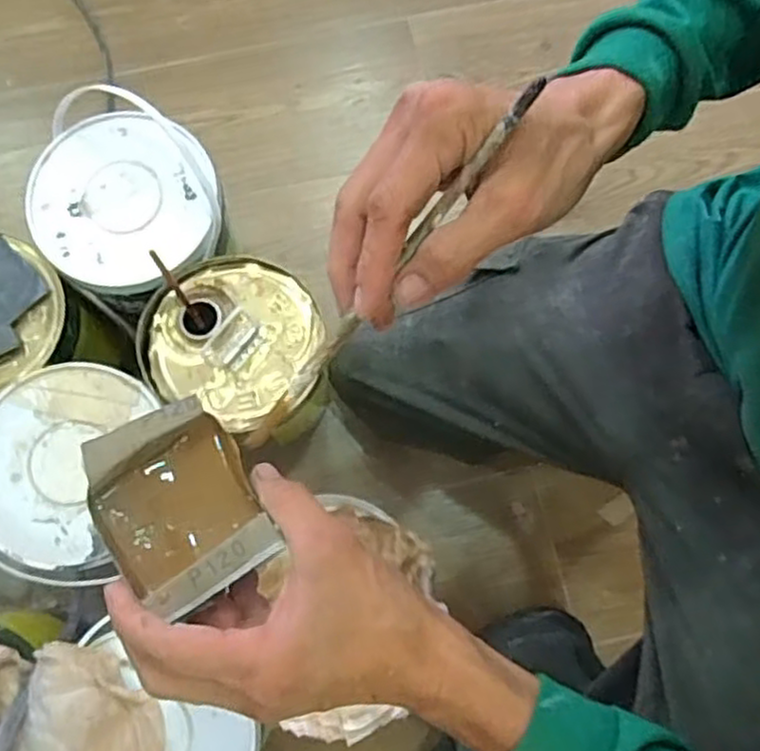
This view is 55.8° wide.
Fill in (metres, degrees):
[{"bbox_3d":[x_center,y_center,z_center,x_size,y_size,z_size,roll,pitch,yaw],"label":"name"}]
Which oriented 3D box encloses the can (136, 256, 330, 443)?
[{"bbox_3d":[-0.134,-0.016,0.741,0.161,0.203,0.147,0,78,-1],"label":"can"}]

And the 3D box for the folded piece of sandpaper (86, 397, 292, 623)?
[{"bbox_3d":[-0.099,0.064,0.345,0.073,0.035,0.089,-31,81,-7],"label":"folded piece of sandpaper"}]

